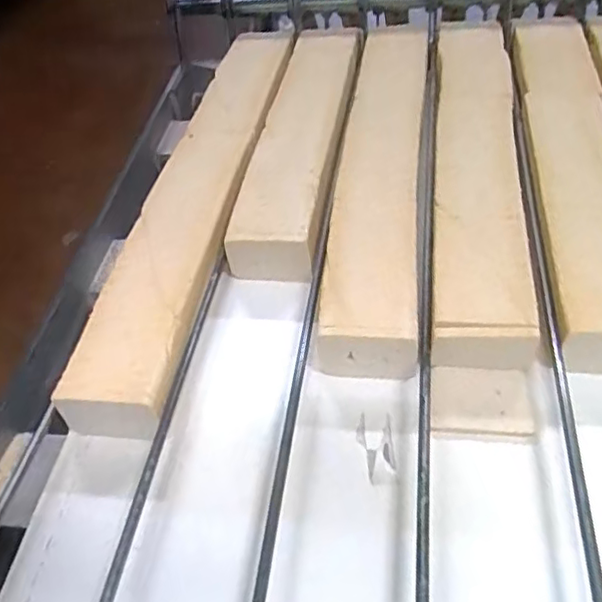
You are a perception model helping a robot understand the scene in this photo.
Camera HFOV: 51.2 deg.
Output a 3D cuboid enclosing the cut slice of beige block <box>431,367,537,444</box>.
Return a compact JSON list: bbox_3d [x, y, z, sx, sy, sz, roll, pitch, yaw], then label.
[{"bbox_3d":[0.134,0.073,0.466,0.072,0.010,0.060,1,47,8],"label":"cut slice of beige block"}]

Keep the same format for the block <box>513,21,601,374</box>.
[{"bbox_3d":[0.249,-0.131,0.579,0.079,0.057,0.441,1,49,9],"label":"block"}]

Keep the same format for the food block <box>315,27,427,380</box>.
[{"bbox_3d":[0.080,-0.142,0.620,0.081,0.062,0.477,2,47,9],"label":"food block"}]

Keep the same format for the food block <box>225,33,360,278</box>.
[{"bbox_3d":[0.005,-0.173,0.667,0.084,0.058,0.358,5,47,11],"label":"food block"}]

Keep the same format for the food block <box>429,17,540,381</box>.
[{"bbox_3d":[0.166,-0.139,0.604,0.082,0.065,0.482,3,47,9],"label":"food block"}]

